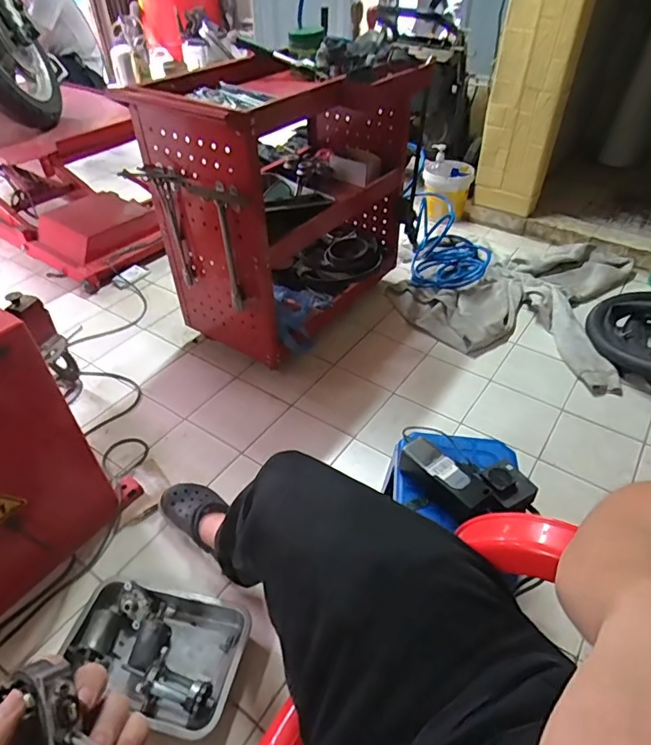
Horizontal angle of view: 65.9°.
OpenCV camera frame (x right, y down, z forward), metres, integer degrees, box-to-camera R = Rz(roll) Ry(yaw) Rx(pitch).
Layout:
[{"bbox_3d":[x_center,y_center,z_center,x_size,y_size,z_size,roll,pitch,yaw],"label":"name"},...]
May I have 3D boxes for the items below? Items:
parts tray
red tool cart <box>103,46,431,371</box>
[{"bbox_3d":[-0.302,0.487,0.880,0.297,0.057,0.201,8,43,11],"label":"parts tray"},{"bbox_3d":[-0.085,-0.507,1.435,0.444,0.637,0.774,29,50,29],"label":"red tool cart"}]

